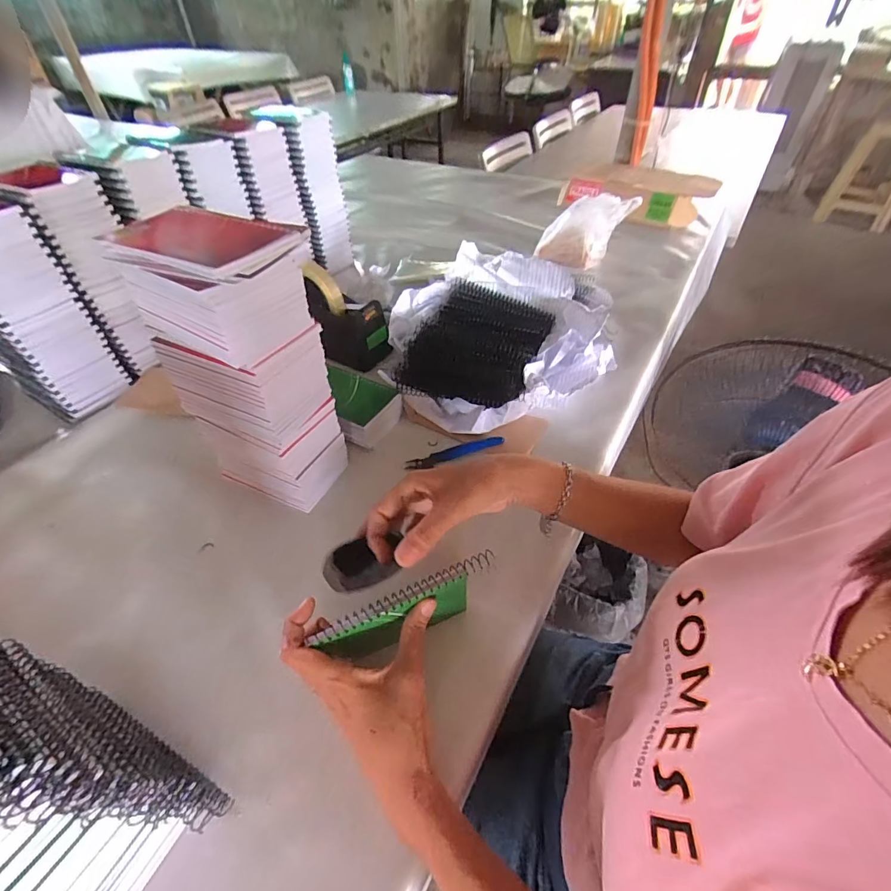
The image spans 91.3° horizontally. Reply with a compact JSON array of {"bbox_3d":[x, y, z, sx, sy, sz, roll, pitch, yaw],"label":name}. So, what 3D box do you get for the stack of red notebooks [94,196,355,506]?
[{"bbox_3d":[-0.186,-0.065,0.425,0.132,0.278,0.091,19,50,19],"label":"stack of red notebooks"}]

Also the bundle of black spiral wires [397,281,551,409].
[{"bbox_3d":[0.045,-0.147,0.614,0.167,0.054,0.212,17,49,16],"label":"bundle of black spiral wires"}]

